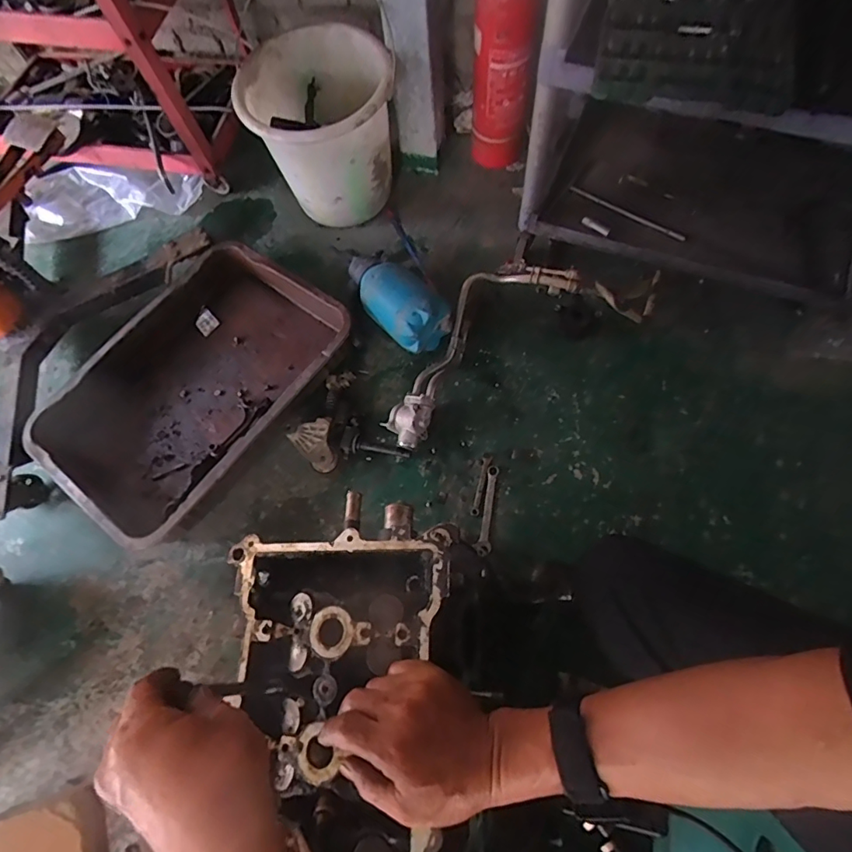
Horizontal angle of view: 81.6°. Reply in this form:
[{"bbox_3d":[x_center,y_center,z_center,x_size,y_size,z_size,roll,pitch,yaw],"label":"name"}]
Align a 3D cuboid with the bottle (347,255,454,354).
[{"bbox_3d":[-0.078,-0.283,1.104,0.120,0.122,0.290,-43,72,-13],"label":"bottle"}]

